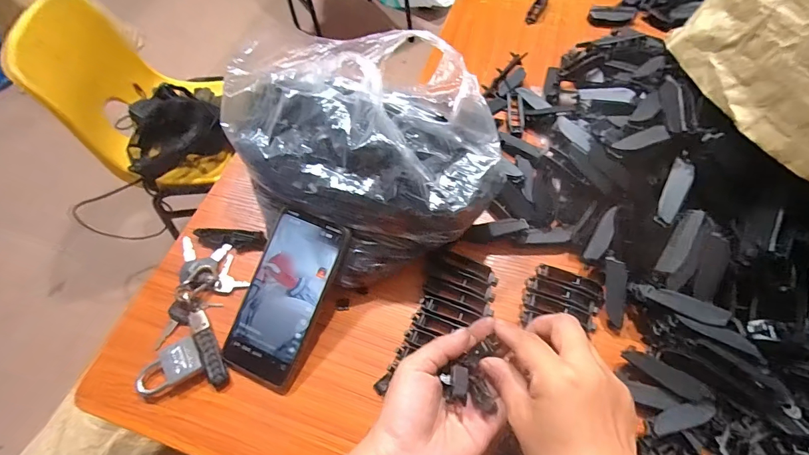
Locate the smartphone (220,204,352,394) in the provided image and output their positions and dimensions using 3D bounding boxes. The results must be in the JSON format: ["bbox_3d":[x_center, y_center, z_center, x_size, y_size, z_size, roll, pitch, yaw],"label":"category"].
[{"bbox_3d":[-0.117,0.068,0.392,0.076,0.018,0.167,21,86,12],"label":"smartphone"}]

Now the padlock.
[{"bbox_3d":[-0.228,0.137,0.382,0.059,0.022,0.035,-30,63,-14],"label":"padlock"}]

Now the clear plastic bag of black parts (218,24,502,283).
[{"bbox_3d":[-0.038,-0.096,0.438,0.269,0.131,0.277,-22,62,-10],"label":"clear plastic bag of black parts"}]

